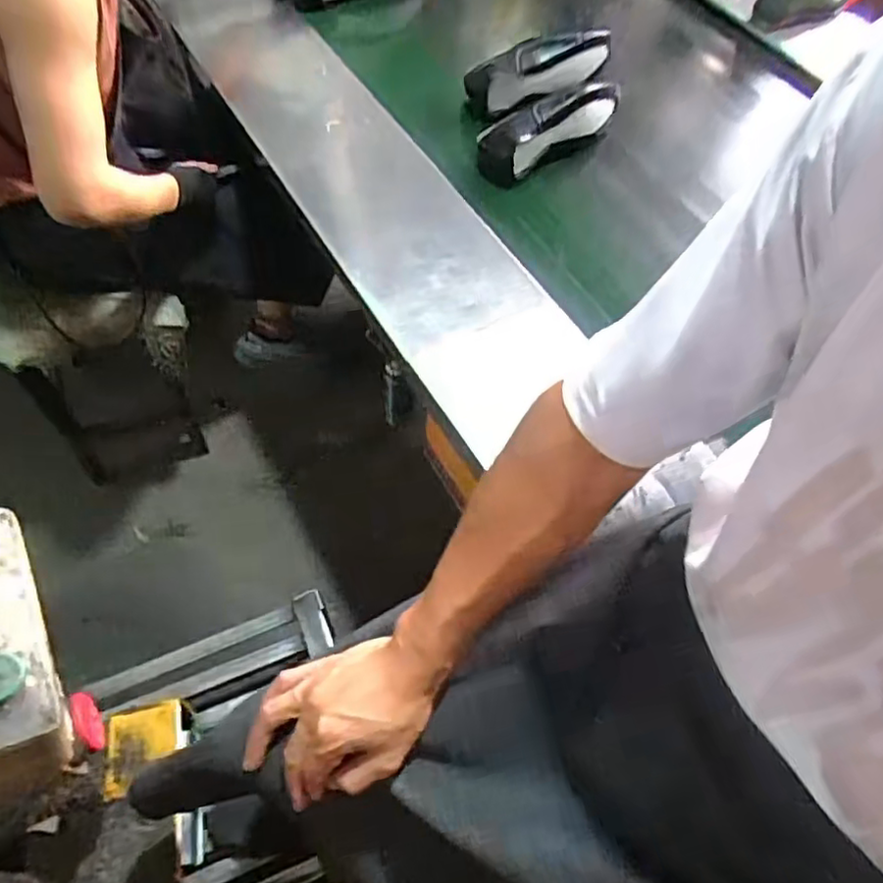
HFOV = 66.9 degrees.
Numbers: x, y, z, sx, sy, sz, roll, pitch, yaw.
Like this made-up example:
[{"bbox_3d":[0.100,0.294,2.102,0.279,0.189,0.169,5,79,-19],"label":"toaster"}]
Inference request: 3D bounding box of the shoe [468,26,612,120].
[{"bbox_3d":[0.171,-0.652,1.163,0.259,0.078,0.080,-28,64,-18],"label":"shoe"}]

